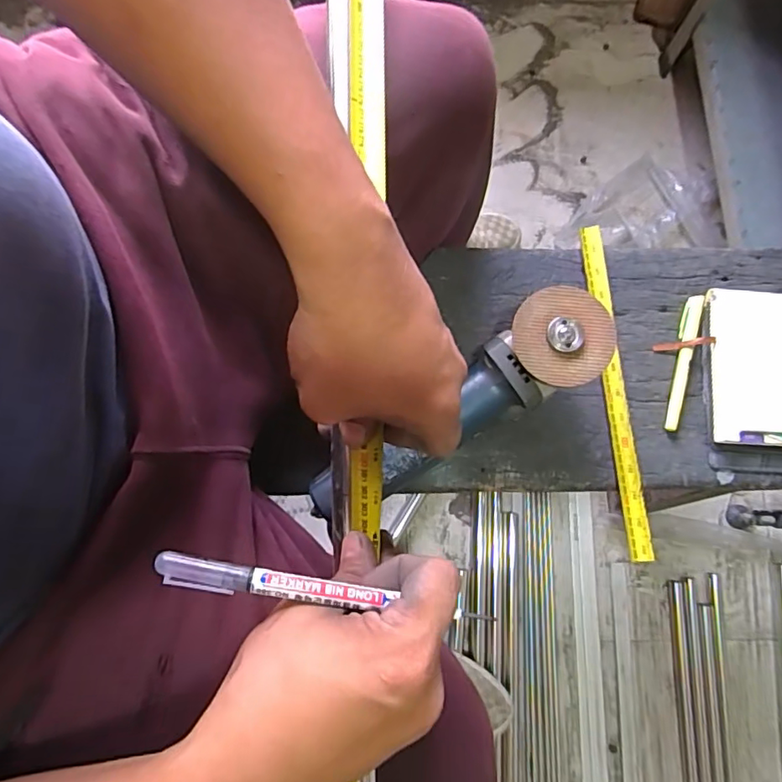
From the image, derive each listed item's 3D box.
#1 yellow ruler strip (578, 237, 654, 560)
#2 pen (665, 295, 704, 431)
[{"bbox_3d":[0.222,-0.006,0.543,0.021,0.008,0.333,-5,79,0],"label":"yellow ruler strip"},{"bbox_3d":[0.291,-0.029,0.544,0.015,0.011,0.139,14,80,3],"label":"pen"}]

